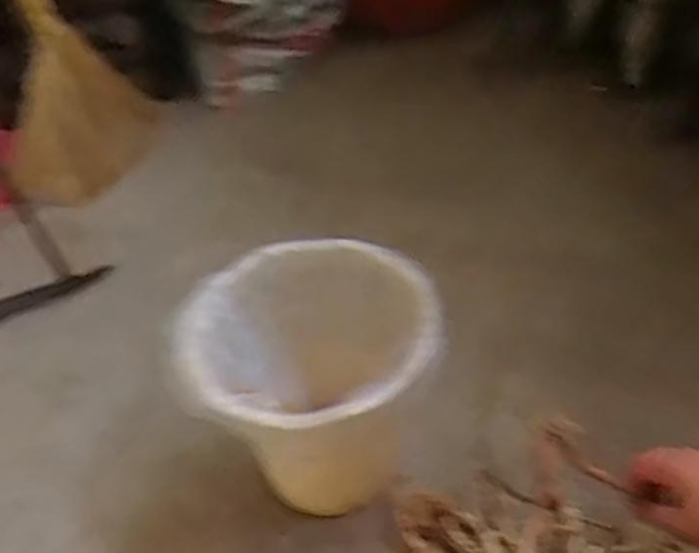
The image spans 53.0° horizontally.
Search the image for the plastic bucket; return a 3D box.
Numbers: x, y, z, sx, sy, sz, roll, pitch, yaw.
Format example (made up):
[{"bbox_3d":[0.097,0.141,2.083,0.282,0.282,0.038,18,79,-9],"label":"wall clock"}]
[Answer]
[{"bbox_3d":[-0.040,0.153,0.861,0.280,0.287,0.266,-4,42,4],"label":"plastic bucket"}]

